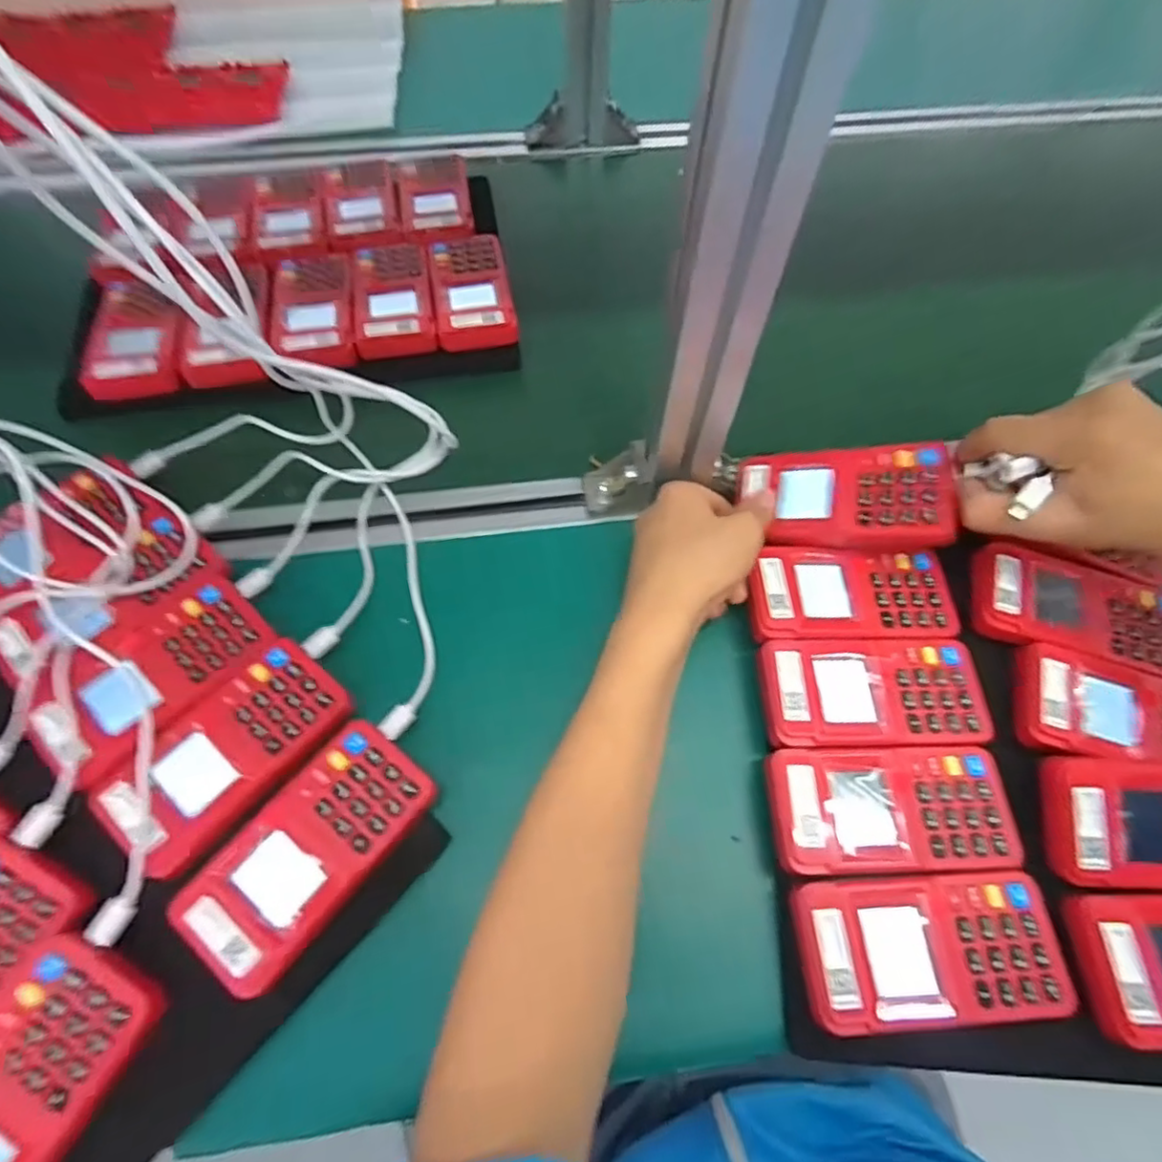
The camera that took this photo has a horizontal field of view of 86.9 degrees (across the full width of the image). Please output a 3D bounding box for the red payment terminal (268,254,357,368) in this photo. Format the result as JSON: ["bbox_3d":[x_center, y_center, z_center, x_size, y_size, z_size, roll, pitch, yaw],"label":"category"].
[{"bbox_3d":[-0.209,-0.212,0.475,0.061,0.014,0.123,-9,63,-7],"label":"red payment terminal"}]

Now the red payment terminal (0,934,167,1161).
[{"bbox_3d":[-0.236,0.216,0.250,0.059,0.015,0.116,25,65,11],"label":"red payment terminal"}]

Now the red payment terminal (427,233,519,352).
[{"bbox_3d":[-0.089,-0.238,0.497,0.061,0.019,0.118,-9,63,-7],"label":"red payment terminal"}]

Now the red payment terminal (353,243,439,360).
[{"bbox_3d":[-0.147,-0.221,0.480,0.058,0.015,0.112,-10,63,-7],"label":"red payment terminal"}]

